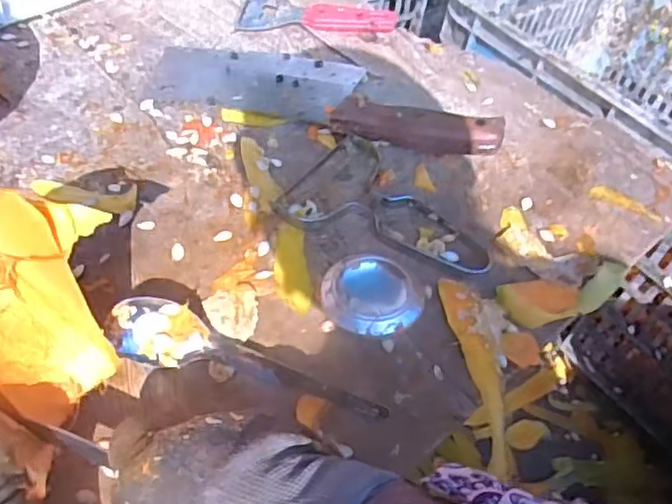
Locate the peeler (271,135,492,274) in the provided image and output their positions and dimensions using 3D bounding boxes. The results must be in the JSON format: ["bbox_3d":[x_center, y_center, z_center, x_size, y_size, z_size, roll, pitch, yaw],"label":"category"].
[{"bbox_3d":[0.042,-0.037,0.451,0.148,0.006,0.089,19,54,13],"label":"peeler"}]

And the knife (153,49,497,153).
[{"bbox_3d":[-0.012,-0.134,0.510,0.287,0.029,0.089,15,54,10],"label":"knife"}]

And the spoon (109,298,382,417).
[{"bbox_3d":[-0.048,0.057,0.362,0.156,0.028,0.030,11,53,8],"label":"spoon"}]

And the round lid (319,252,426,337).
[{"bbox_3d":[0.021,0.027,0.400,0.058,0.009,0.060,1,52,-1],"label":"round lid"}]

